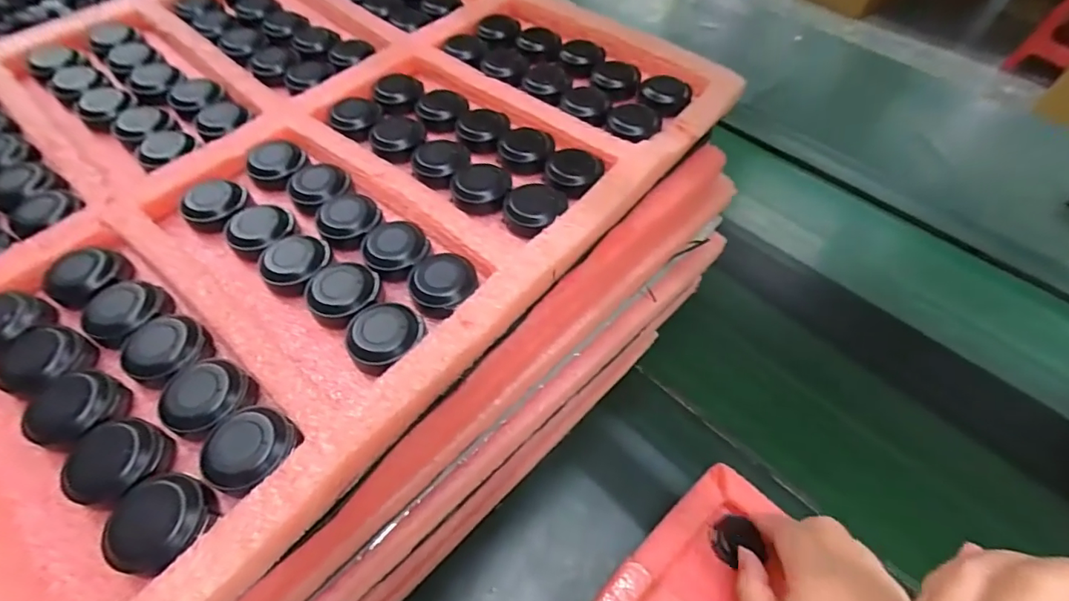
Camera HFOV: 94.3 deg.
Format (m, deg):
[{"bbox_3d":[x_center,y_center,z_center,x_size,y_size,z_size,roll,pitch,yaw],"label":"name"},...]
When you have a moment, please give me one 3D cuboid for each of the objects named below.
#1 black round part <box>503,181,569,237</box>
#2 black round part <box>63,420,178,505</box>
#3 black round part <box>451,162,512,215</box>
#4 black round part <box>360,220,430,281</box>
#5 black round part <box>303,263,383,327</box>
[{"bbox_3d":[0.001,-0.044,0.243,0.028,0.012,0.026,10,52,4],"label":"black round part"},{"bbox_3d":[-0.143,0.054,0.168,0.030,0.011,0.025,-5,52,-7],"label":"black round part"},{"bbox_3d":[-0.027,-0.057,0.253,0.029,0.013,0.029,-1,52,-4],"label":"black round part"},{"bbox_3d":[-0.063,-0.023,0.227,0.029,0.011,0.028,1,52,-2],"label":"black round part"},{"bbox_3d":[-0.082,-0.003,0.211,0.028,0.009,0.027,1,52,-2],"label":"black round part"}]

